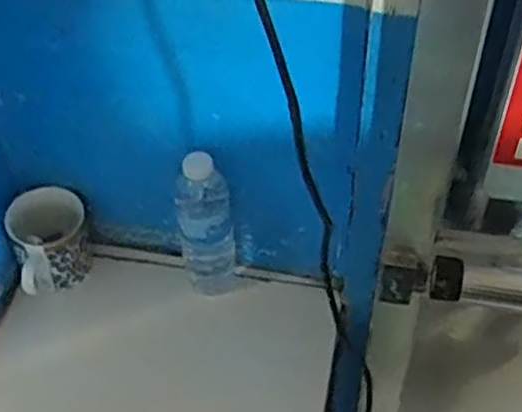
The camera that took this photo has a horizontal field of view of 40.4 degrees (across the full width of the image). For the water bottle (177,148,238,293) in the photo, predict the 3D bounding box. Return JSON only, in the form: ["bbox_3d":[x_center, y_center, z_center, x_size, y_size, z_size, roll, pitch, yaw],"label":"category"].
[{"bbox_3d":[-0.066,0.026,0.815,0.066,0.212,0.062,-1,48,1],"label":"water bottle"}]

